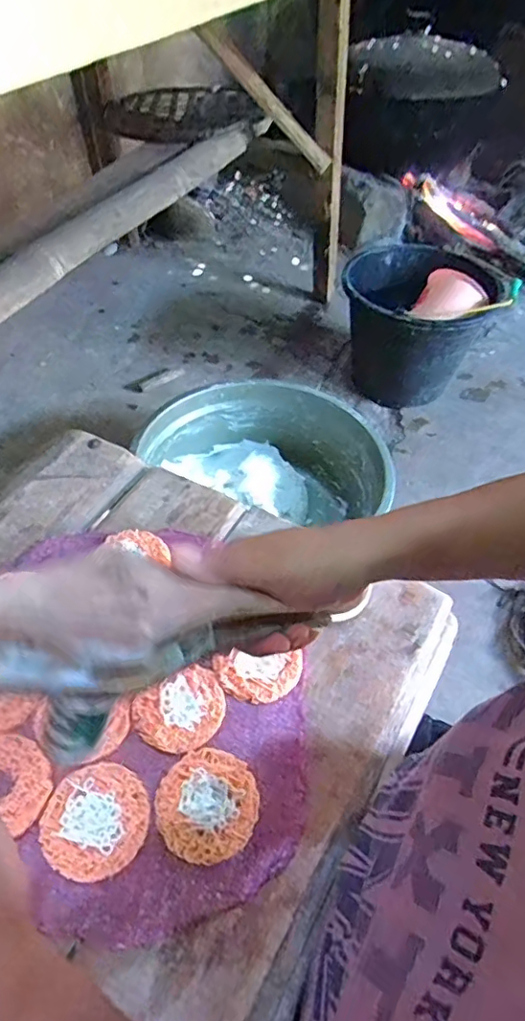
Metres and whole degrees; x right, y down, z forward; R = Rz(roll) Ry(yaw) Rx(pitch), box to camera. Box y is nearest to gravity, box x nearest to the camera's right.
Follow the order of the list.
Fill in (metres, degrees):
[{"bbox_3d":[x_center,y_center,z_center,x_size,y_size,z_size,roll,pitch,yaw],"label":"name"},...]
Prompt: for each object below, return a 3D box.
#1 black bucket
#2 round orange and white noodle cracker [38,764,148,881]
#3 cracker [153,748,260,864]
[{"bbox_3d":[0.326,-0.386,1.221,0.295,0.261,0.295,1,50,-2],"label":"black bucket"},{"bbox_3d":[-0.130,0.241,0.444,0.077,0.008,0.079,1,50,-2],"label":"round orange and white noodle cracker"},{"bbox_3d":[-0.043,0.234,0.456,0.078,0.009,0.080,1,50,-2],"label":"cracker"}]

